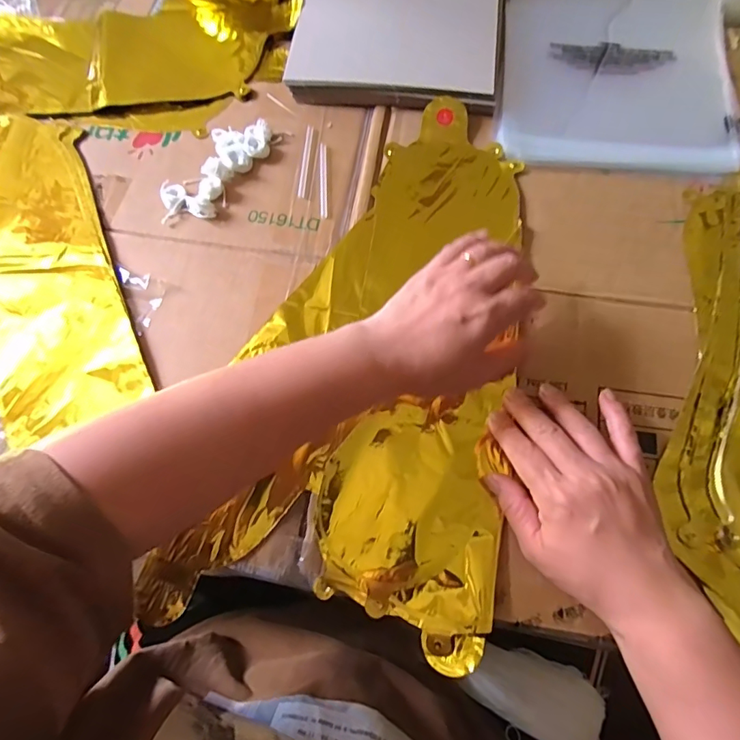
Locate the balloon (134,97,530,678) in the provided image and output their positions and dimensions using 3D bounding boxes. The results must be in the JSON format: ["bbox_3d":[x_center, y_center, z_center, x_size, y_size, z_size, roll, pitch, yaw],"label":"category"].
[{"bbox_3d":[0.008,-0.029,0.375,0.222,0.012,0.441,11,72,6],"label":"balloon"}]

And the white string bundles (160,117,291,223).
[{"bbox_3d":[-0.138,-0.184,0.422,0.058,0.014,0.125,30,74,12],"label":"white string bundles"}]

